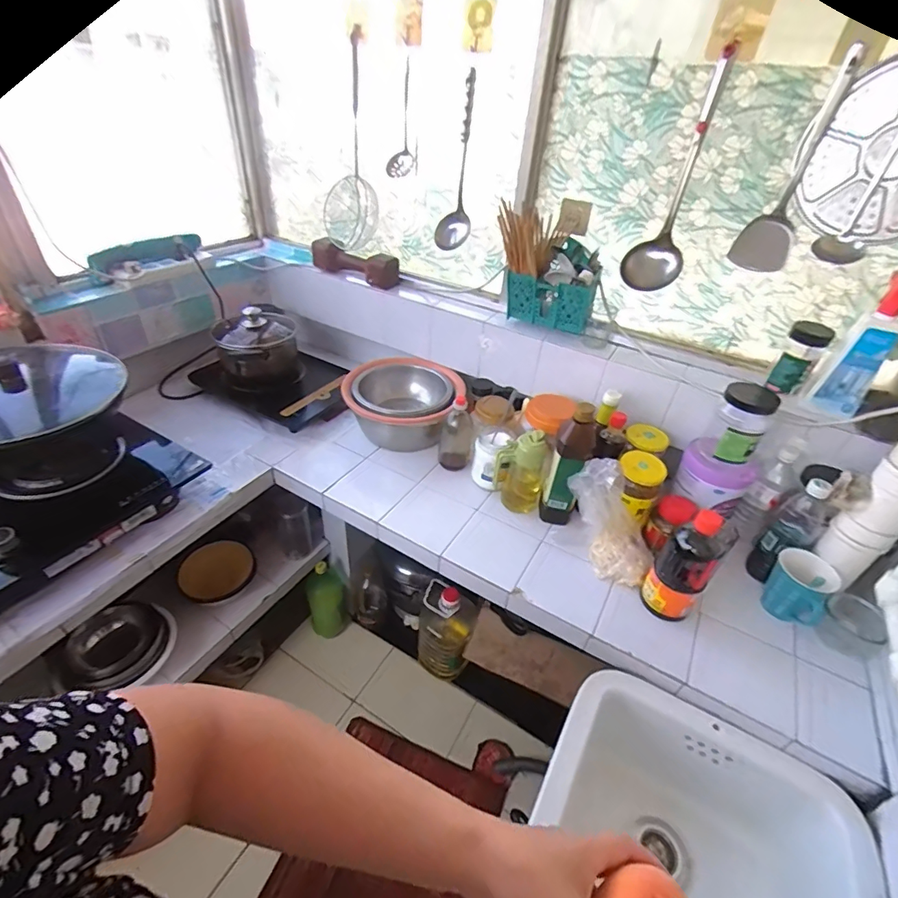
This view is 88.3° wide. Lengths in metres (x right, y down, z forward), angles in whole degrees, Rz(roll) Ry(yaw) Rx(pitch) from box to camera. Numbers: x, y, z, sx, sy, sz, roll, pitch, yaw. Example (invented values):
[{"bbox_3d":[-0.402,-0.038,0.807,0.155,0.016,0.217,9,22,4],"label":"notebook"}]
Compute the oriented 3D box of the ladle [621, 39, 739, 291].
[{"bbox_3d":[0.403,-0.467,0.815,0.102,0.349,0.083,17,39,15],"label":"ladle"}]

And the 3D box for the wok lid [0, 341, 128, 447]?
[{"bbox_3d":[-0.767,-0.113,0.825,0.349,0.085,0.307,18,39,16],"label":"wok lid"}]

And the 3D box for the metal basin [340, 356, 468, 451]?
[{"bbox_3d":[-0.110,-0.114,1.181,0.270,0.157,0.270,3,38,-2],"label":"metal basin"}]

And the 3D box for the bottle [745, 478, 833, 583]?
[{"bbox_3d":[0.620,0.148,0.836,0.073,0.213,0.068,-27,48,-34],"label":"bottle"}]

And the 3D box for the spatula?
[{"bbox_3d":[0.565,-0.452,0.754,0.087,0.302,0.031,20,40,19],"label":"spatula"}]

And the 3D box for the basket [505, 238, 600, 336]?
[{"bbox_3d":[0.222,-0.346,0.998,0.186,0.166,0.070,22,41,21],"label":"basket"}]

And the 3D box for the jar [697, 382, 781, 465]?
[{"bbox_3d":[0.530,-0.047,0.847,0.090,0.120,0.102,28,43,26],"label":"jar"}]

